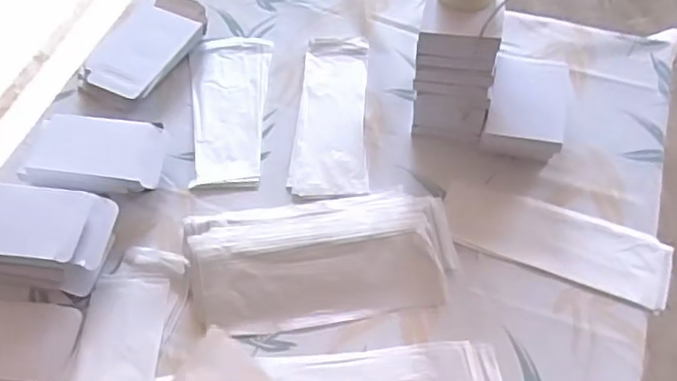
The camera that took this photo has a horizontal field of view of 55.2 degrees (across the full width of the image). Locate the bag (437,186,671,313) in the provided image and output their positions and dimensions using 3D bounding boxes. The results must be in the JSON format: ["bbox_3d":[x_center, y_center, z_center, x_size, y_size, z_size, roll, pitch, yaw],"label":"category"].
[{"bbox_3d":[0.244,0.058,0.736,0.250,0.016,0.089,19,59,15],"label":"bag"}]

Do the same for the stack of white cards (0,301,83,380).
[{"bbox_3d":[-0.362,0.163,0.696,0.155,0.013,0.091,3,56,5],"label":"stack of white cards"}]

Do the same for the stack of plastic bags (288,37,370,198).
[{"bbox_3d":[-0.009,-0.105,0.857,0.094,0.016,0.265,0,56,3],"label":"stack of plastic bags"}]

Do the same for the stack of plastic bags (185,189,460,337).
[{"bbox_3d":[-0.018,0.070,0.718,0.288,0.041,0.149,-9,56,-3],"label":"stack of plastic bags"}]

